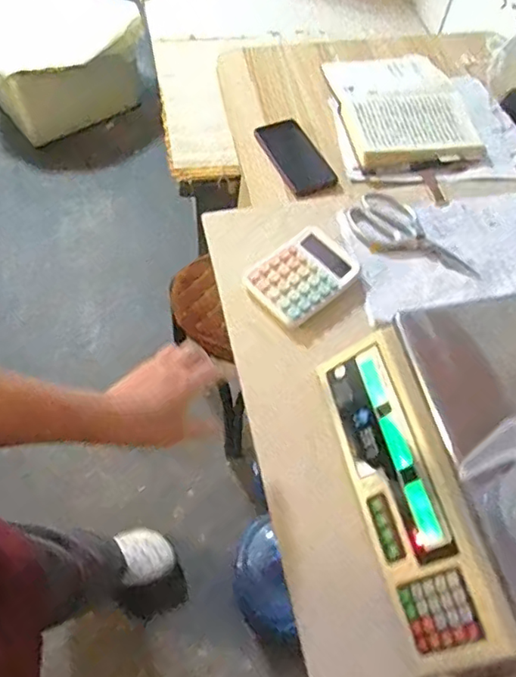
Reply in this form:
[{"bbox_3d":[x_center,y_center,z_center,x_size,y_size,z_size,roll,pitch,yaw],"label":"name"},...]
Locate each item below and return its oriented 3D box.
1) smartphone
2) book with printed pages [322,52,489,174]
[{"bbox_3d":[0.059,-0.293,0.907,0.082,0.009,0.162,-22,63,-16],"label":"smartphone"},{"bbox_3d":[0.244,-0.400,0.964,0.217,0.031,0.281,-8,61,-8],"label":"book with printed pages"}]

